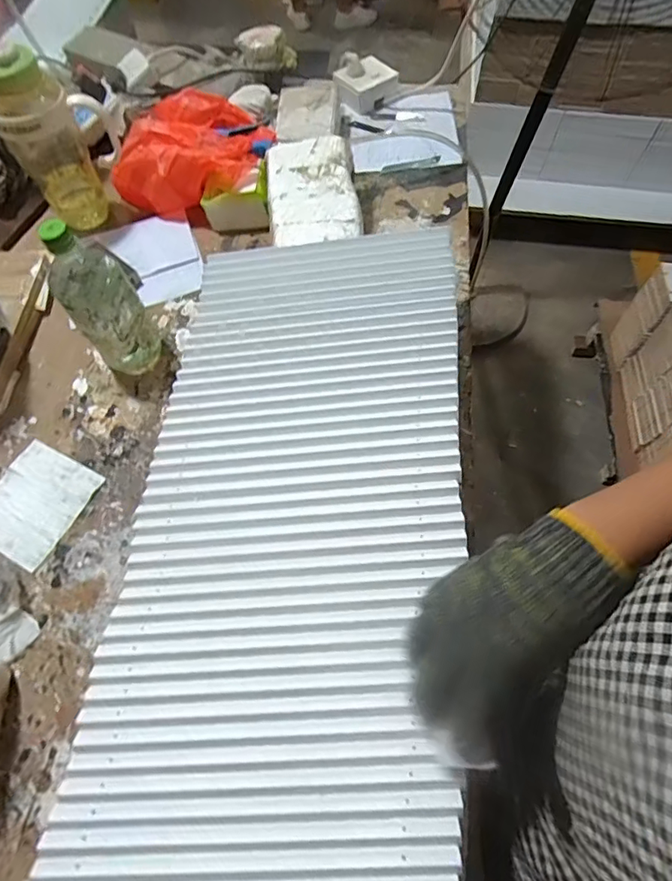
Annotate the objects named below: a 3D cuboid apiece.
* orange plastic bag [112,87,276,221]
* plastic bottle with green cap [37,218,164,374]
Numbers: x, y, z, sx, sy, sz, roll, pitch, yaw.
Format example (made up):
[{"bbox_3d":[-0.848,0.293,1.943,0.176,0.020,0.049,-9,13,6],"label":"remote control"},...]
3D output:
[{"bbox_3d":[-0.224,-0.470,0.806,0.223,0.087,0.225,28,67,13],"label":"orange plastic bag"},{"bbox_3d":[-0.281,-0.160,0.613,0.087,0.202,0.072,-29,68,-14],"label":"plastic bottle with green cap"}]

